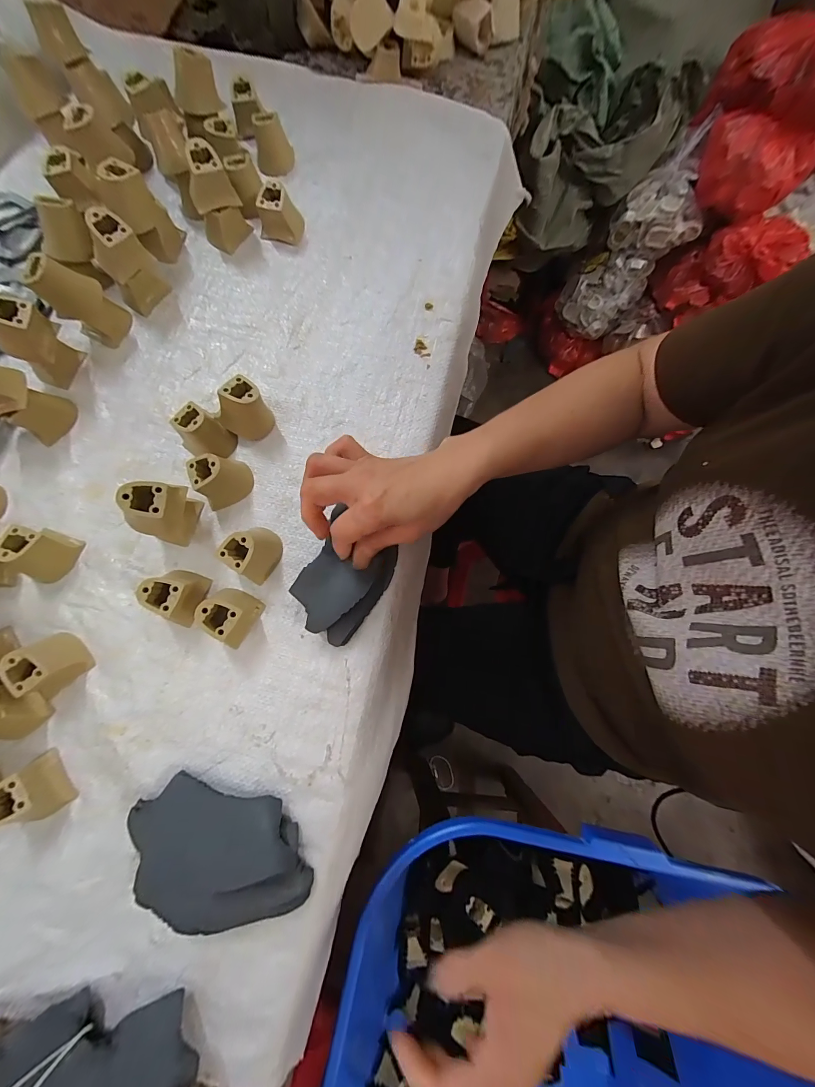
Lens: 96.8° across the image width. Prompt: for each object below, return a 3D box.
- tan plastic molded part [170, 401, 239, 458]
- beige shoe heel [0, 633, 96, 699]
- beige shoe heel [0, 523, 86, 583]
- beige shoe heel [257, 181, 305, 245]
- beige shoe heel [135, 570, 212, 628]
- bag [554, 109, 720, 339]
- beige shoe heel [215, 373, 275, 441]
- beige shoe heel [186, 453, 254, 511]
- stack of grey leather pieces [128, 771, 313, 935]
[{"bbox_3d":[-0.188,-0.101,0.334,0.043,0.036,0.039,37,80,6],"label":"tan plastic molded part"},{"bbox_3d":[-0.294,0.096,0.290,0.040,0.035,0.045,-37,81,-8],"label":"beige shoe heel"},{"bbox_3d":[-0.315,0.009,0.308,0.040,0.037,0.043,13,78,1],"label":"beige shoe heel"},{"bbox_3d":[-0.136,-0.352,0.383,0.040,0.037,0.033,11,78,1],"label":"beige shoe heel"},{"bbox_3d":[-0.197,0.044,0.304,0.035,0.039,0.043,15,78,2],"label":"beige shoe heel"},{"bbox_3d":[0.589,-0.763,0.920,0.191,0.440,0.112,38,37,6],"label":"bag"},{"bbox_3d":[-0.151,-0.122,0.335,0.035,0.044,0.041,41,80,7],"label":"beige shoe heel"},{"bbox_3d":[-0.168,-0.060,0.326,0.043,0.037,0.038,-32,81,-7],"label":"beige shoe heel"},{"bbox_3d":[-0.139,0.231,0.264,0.134,0.034,0.085,12,78,1],"label":"stack of grey leather pieces"}]

